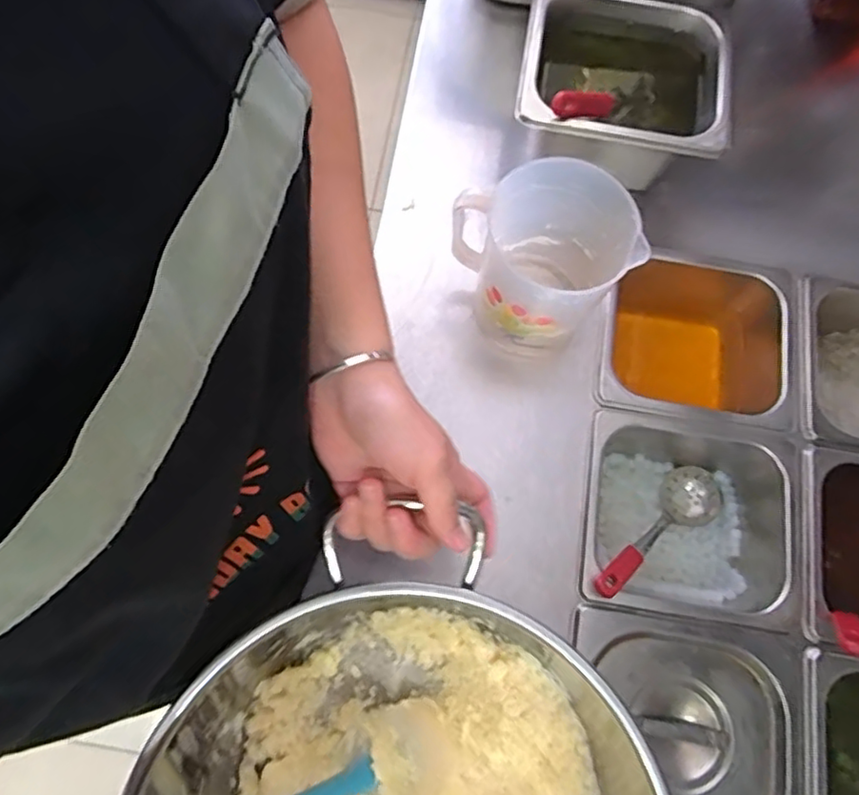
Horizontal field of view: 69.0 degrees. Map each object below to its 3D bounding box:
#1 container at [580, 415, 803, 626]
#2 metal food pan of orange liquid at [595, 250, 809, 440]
[{"bbox_3d":[0.221,0.108,0.541,0.183,0.085,0.158,9,74,1],"label":"container"},{"bbox_3d":[0.245,-0.049,0.596,0.178,0.104,0.171,10,74,1],"label":"metal food pan of orange liquid"}]

